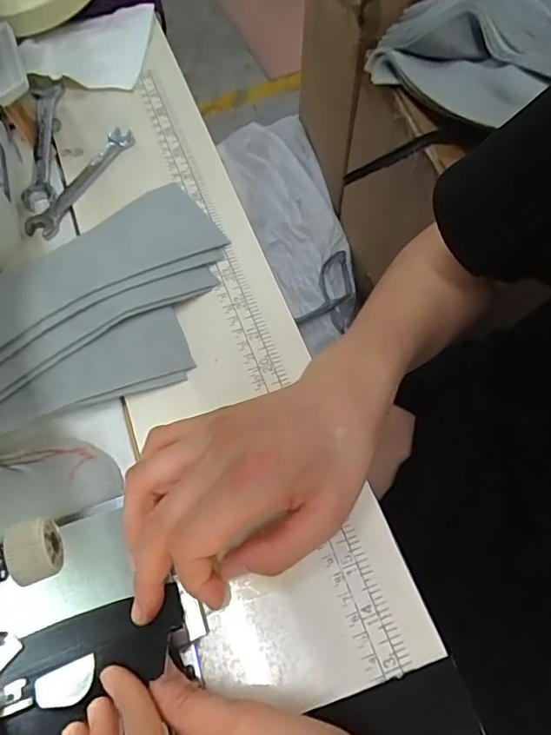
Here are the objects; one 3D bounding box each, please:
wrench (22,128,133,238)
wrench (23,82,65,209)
[{"bbox_3d":[-0.149,-0.145,0.393,0.022,0.006,0.115,24,66,11],"label":"wrench"},{"bbox_3d":[-0.190,-0.185,0.414,0.027,0.009,0.130,-6,64,-3],"label":"wrench"}]

